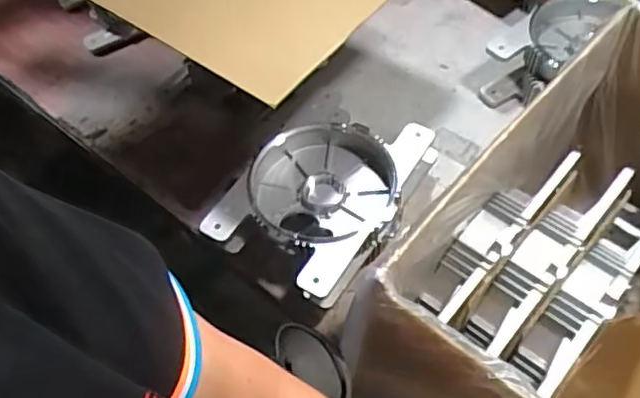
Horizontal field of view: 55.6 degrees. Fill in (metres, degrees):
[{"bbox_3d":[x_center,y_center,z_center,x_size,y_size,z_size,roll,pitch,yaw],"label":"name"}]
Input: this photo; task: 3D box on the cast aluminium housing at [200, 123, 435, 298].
[{"bbox_3d":[0.001,-0.009,0.764,0.191,0.068,0.261,21,60,18],"label":"cast aluminium housing"}]

